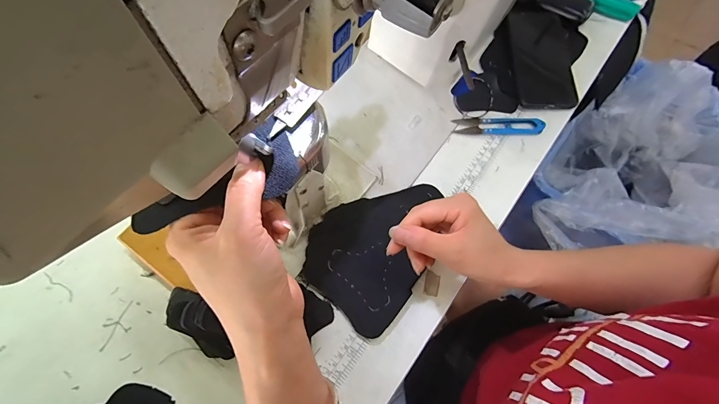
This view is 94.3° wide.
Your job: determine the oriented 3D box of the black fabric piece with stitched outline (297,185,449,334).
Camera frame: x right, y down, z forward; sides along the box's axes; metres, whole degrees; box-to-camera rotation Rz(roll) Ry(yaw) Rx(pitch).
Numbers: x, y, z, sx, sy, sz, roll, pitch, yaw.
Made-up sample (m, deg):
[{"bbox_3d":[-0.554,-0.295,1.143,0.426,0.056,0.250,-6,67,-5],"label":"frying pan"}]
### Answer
[{"bbox_3d":[0.023,0.045,0.386,0.127,0.015,0.180,39,75,14],"label":"black fabric piece with stitched outline"}]

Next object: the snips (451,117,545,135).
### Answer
[{"bbox_3d":[0.186,-0.104,0.445,0.114,0.008,0.027,3,70,3],"label":"snips"}]

